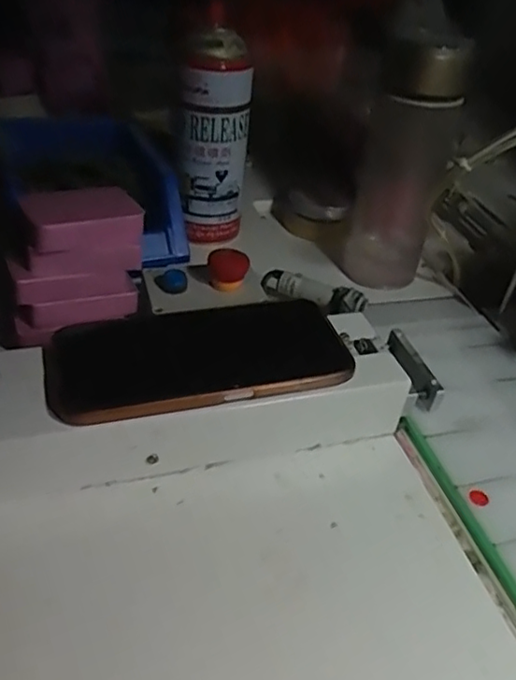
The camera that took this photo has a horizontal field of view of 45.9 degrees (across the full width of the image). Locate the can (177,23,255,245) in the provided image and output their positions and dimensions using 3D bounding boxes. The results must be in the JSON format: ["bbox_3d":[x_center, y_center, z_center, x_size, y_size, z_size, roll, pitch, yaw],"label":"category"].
[{"bbox_3d":[-0.036,-0.160,0.499,0.053,0.167,0.047,5,40,1],"label":"can"}]

